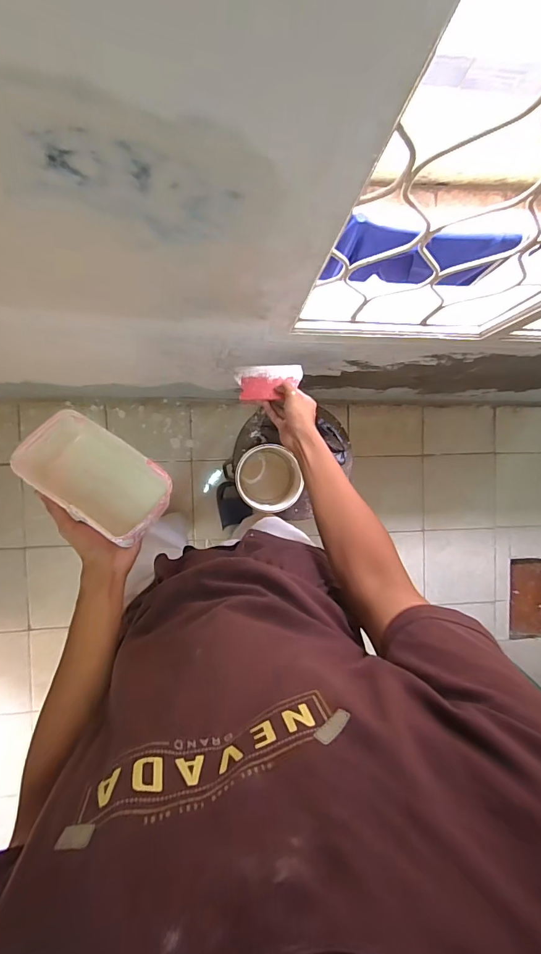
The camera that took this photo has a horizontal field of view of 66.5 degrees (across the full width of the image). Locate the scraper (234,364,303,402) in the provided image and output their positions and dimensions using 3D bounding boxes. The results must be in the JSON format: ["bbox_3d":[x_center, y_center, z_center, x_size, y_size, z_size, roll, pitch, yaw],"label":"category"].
[{"bbox_3d":[0.001,-0.176,0.746,0.121,0.108,0.010,-6,134,-7],"label":"scraper"}]

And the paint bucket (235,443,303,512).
[{"bbox_3d":[-0.015,0.001,1.023,0.141,0.137,0.149,7,91,-7],"label":"paint bucket"}]

